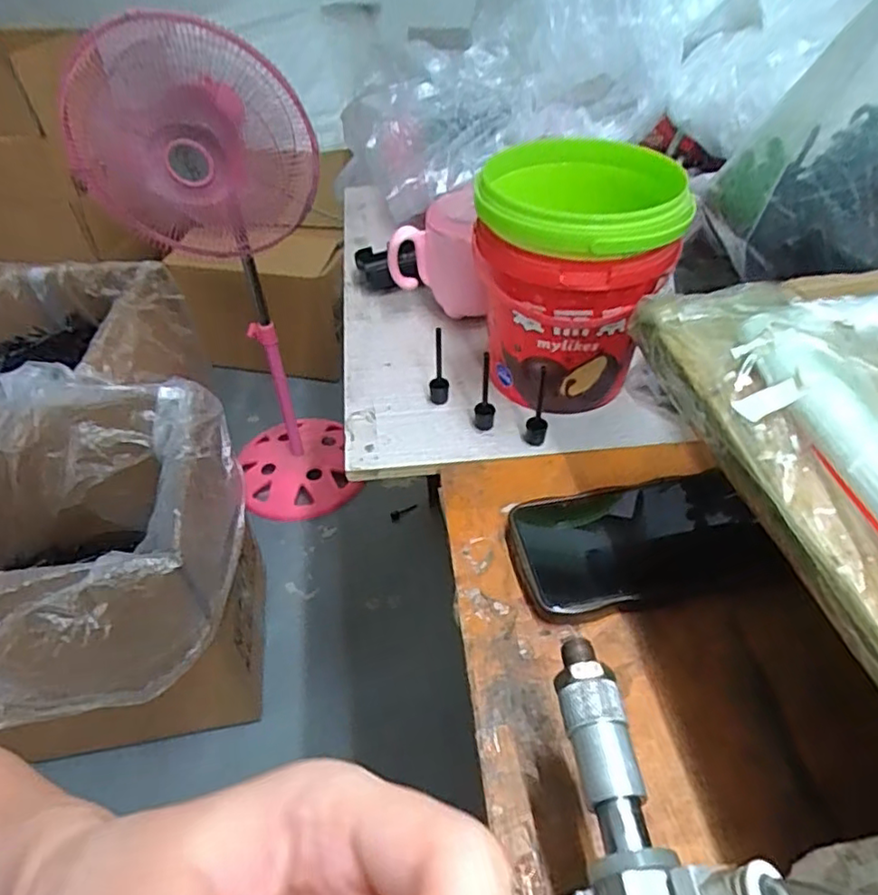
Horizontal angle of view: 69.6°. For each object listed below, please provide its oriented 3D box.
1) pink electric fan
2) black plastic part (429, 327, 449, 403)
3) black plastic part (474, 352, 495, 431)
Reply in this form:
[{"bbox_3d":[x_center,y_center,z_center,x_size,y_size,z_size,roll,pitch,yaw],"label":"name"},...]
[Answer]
[{"bbox_3d":[-0.364,-0.271,1.140,0.333,0.855,0.367,-10,45,-8],"label":"pink electric fan"},{"bbox_3d":[0.000,-0.060,0.459,0.014,0.063,0.015,-1,44,1],"label":"black plastic part"},{"bbox_3d":[0.032,-0.038,0.441,0.013,0.056,0.015,2,44,5],"label":"black plastic part"}]

